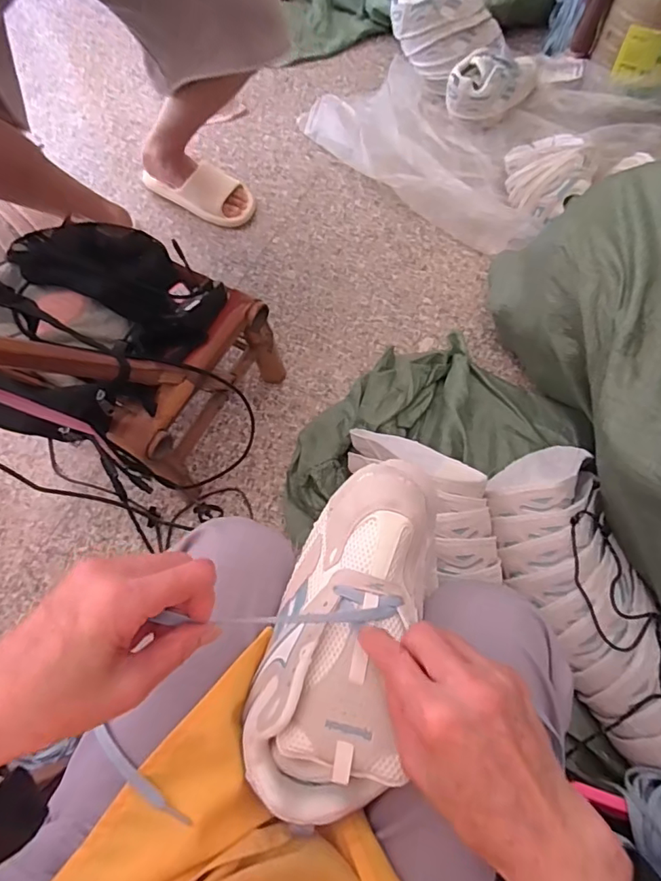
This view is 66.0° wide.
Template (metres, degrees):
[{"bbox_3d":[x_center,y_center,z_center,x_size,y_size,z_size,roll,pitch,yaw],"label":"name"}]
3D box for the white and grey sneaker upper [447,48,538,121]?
[{"bbox_3d":[0.401,-0.863,1.216,0.238,0.123,0.105,-35,69,-12],"label":"white and grey sneaker upper"}]

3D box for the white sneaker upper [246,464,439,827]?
[{"bbox_3d":[0.019,0.134,0.379,0.114,0.065,0.256,17,69,10],"label":"white sneaker upper"}]

